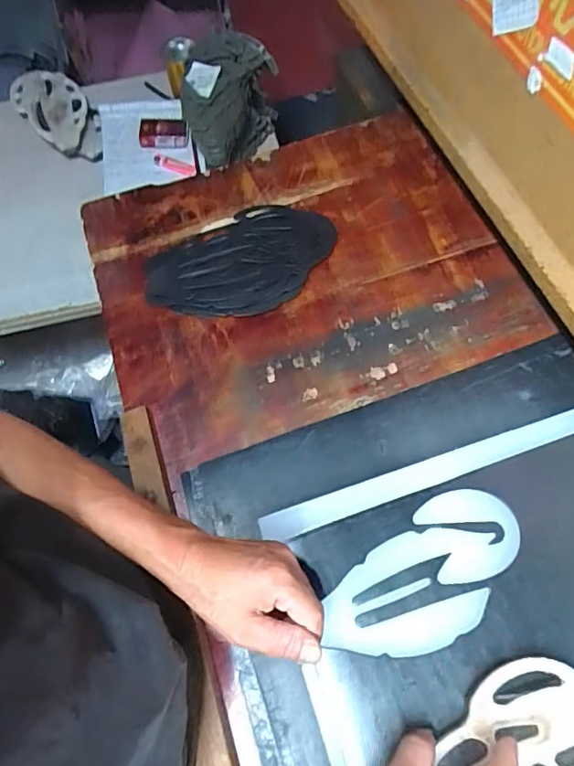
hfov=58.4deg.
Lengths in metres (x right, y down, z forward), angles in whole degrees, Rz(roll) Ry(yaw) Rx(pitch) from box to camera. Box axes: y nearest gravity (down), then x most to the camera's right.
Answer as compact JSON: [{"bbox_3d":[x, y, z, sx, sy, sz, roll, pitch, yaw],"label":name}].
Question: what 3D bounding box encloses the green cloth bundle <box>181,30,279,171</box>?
[{"bbox_3d":[-0.100,-0.500,0.928,0.140,0.163,0.244,3,65,5],"label":"green cloth bundle"}]

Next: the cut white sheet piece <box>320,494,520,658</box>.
[{"bbox_3d":[0.133,0.190,0.492,0.208,0.005,0.100,-32,67,-11],"label":"cut white sheet piece"}]

